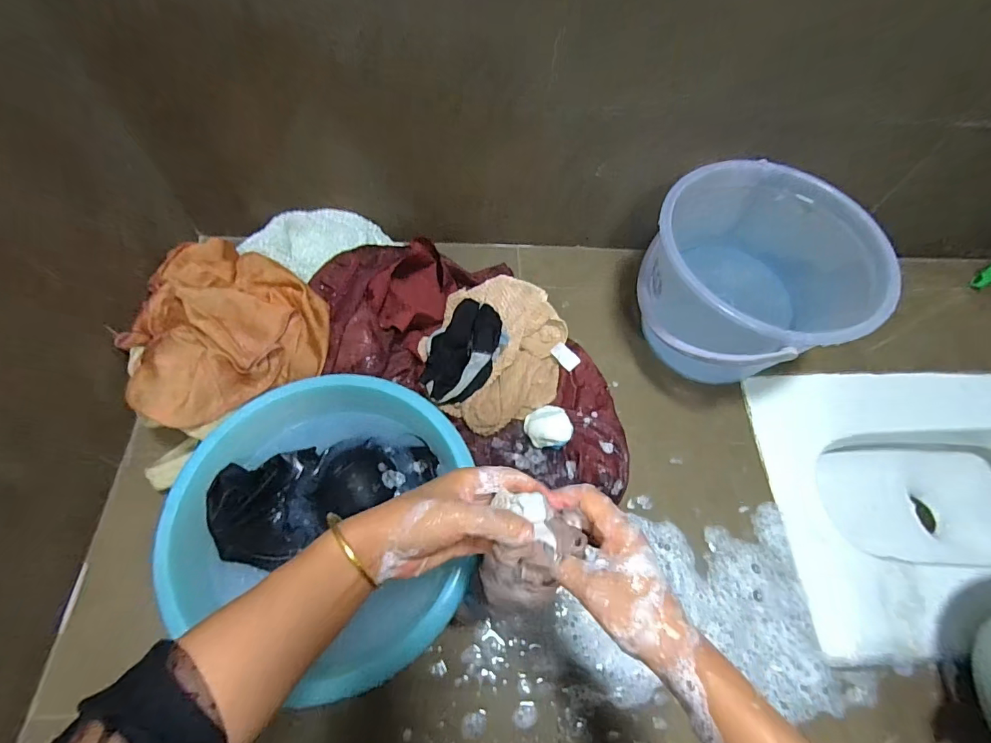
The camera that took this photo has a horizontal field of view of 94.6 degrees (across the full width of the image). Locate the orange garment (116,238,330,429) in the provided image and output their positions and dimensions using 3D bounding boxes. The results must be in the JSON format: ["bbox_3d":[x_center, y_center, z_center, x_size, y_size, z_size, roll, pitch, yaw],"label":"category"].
[{"bbox_3d":[-0.386,-0.083,0.629,0.249,0.076,0.292,-32,69,-18],"label":"orange garment"}]

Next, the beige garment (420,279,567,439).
[{"bbox_3d":[0.006,-0.040,0.718,0.225,0.054,0.234,-19,65,-13],"label":"beige garment"}]

